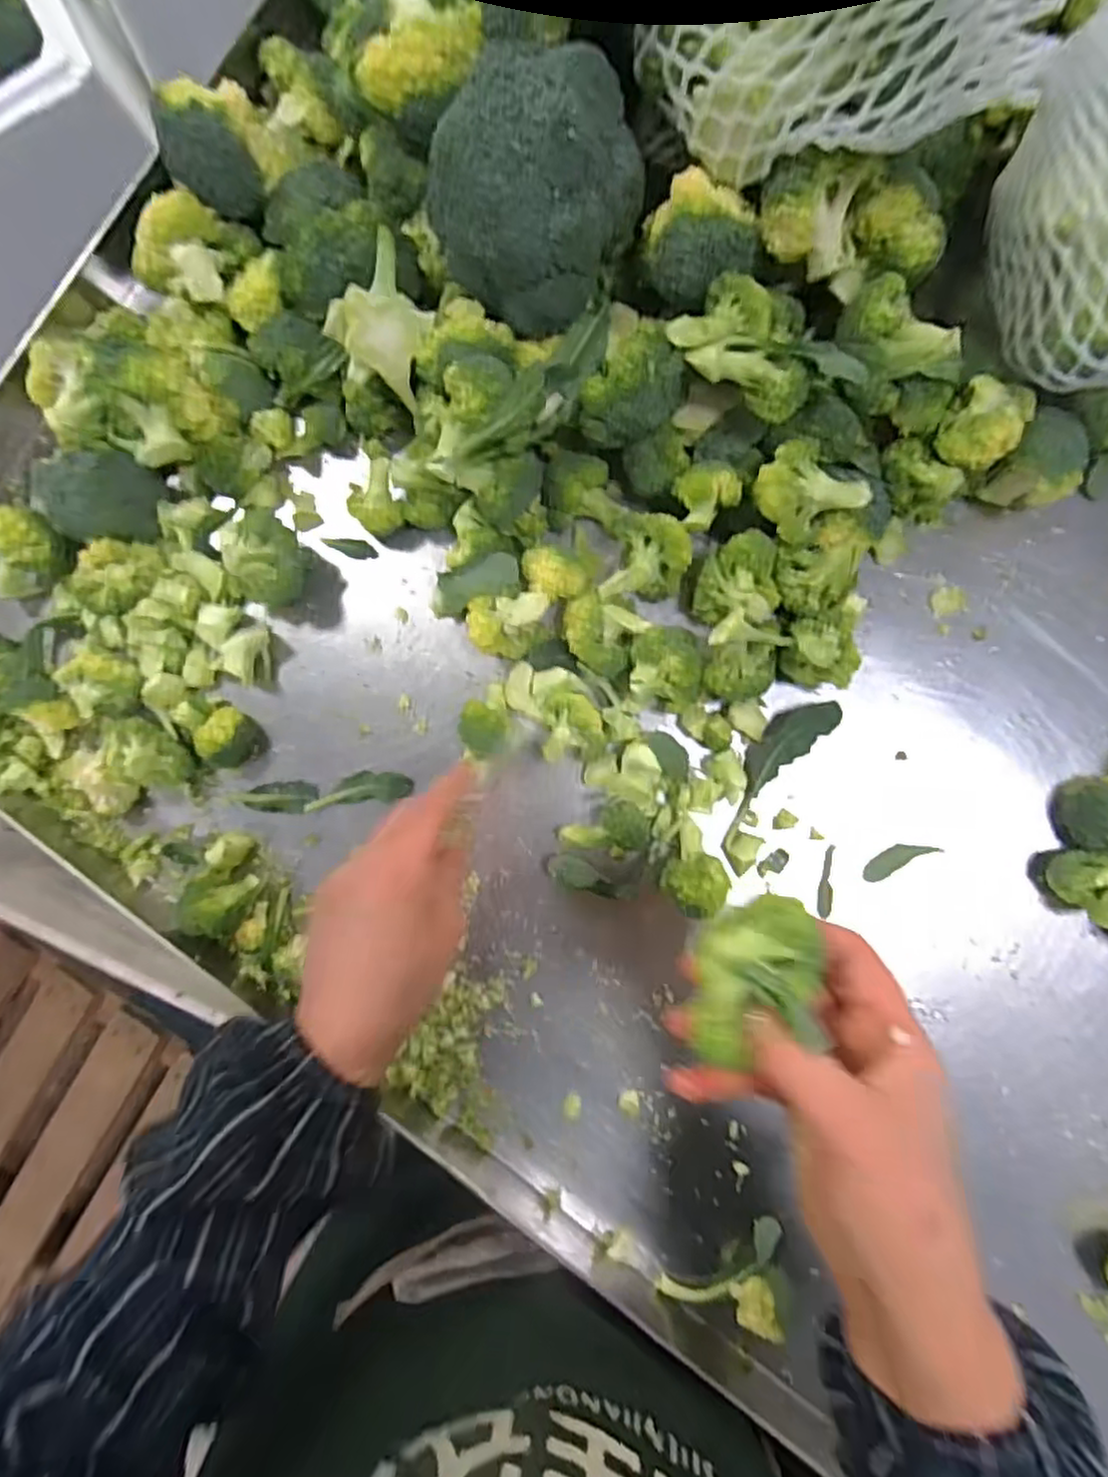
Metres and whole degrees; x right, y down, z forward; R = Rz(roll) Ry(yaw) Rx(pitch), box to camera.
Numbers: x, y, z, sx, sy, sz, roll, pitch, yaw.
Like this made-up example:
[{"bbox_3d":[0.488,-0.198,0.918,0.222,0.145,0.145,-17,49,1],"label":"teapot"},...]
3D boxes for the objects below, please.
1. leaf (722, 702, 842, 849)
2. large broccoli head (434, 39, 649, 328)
[{"bbox_3d":[0.132,0.015,0.425,0.031,0.008,0.105,43,92,5],"label":"leaf"},{"bbox_3d":[-0.009,-0.284,0.353,0.099,0.080,0.105,0,88,5],"label":"large broccoli head"}]

